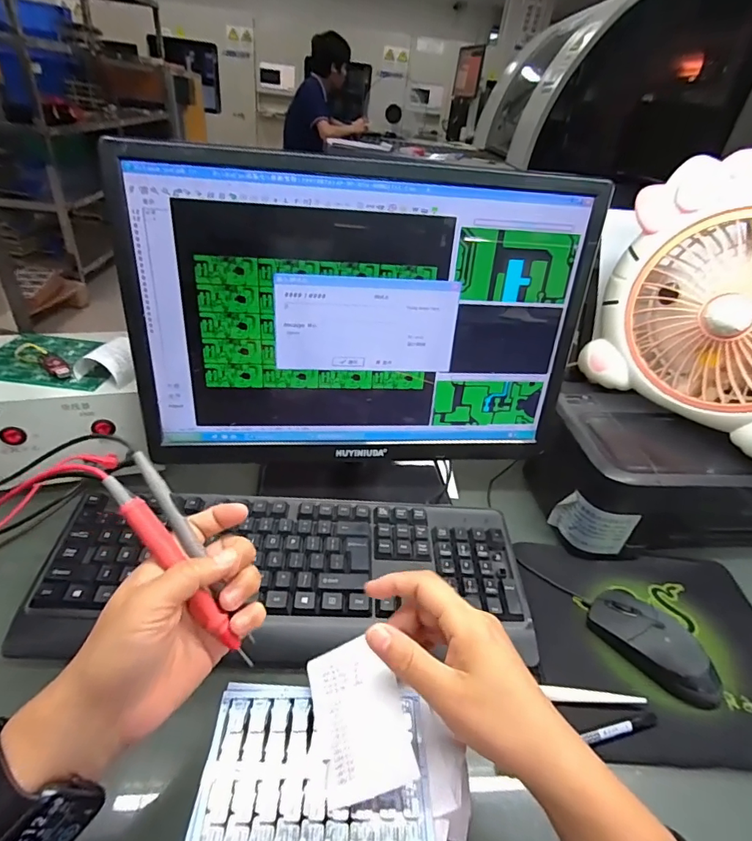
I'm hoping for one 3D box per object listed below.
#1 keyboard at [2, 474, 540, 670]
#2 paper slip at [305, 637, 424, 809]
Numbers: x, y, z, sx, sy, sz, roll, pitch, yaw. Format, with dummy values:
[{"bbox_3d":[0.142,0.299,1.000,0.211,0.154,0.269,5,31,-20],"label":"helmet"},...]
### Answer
[{"bbox_3d":[-0.078,0.147,0.448,0.440,0.046,0.167,4,43,-5],"label":"keyboard"},{"bbox_3d":[-0.011,0.182,0.286,0.057,0.005,0.082,-22,48,2],"label":"paper slip"}]

